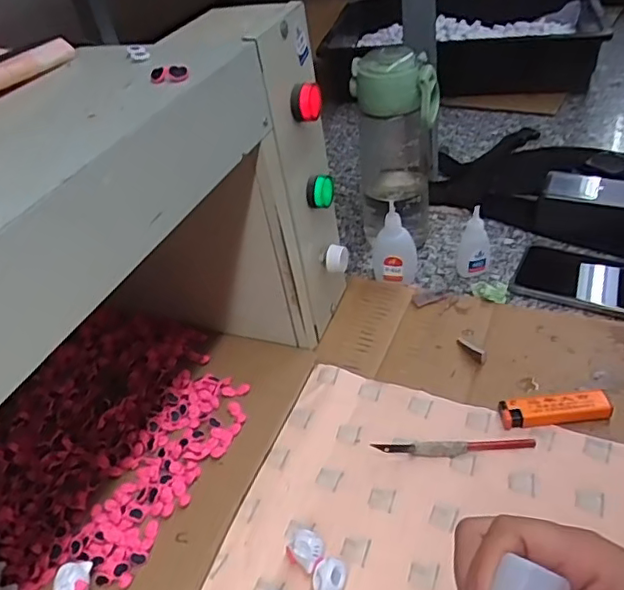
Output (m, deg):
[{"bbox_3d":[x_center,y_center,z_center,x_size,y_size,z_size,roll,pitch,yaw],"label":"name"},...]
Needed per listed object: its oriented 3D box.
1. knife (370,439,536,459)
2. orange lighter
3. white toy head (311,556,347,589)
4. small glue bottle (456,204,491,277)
[{"bbox_3d":[0.108,0.116,0.443,0.118,0.006,0.012,-5,40,7],"label":"knife"},{"bbox_3d":[0.189,0.090,0.454,0.080,0.018,0.023,-7,39,4],"label":"orange lighter"},{"bbox_3d":[0.011,0.185,0.376,0.021,0.020,0.025,7,42,20],"label":"white toy head"},{"bbox_3d":[0.165,-0.051,0.591,0.032,0.082,0.016,6,42,19],"label":"small glue bottle"}]

